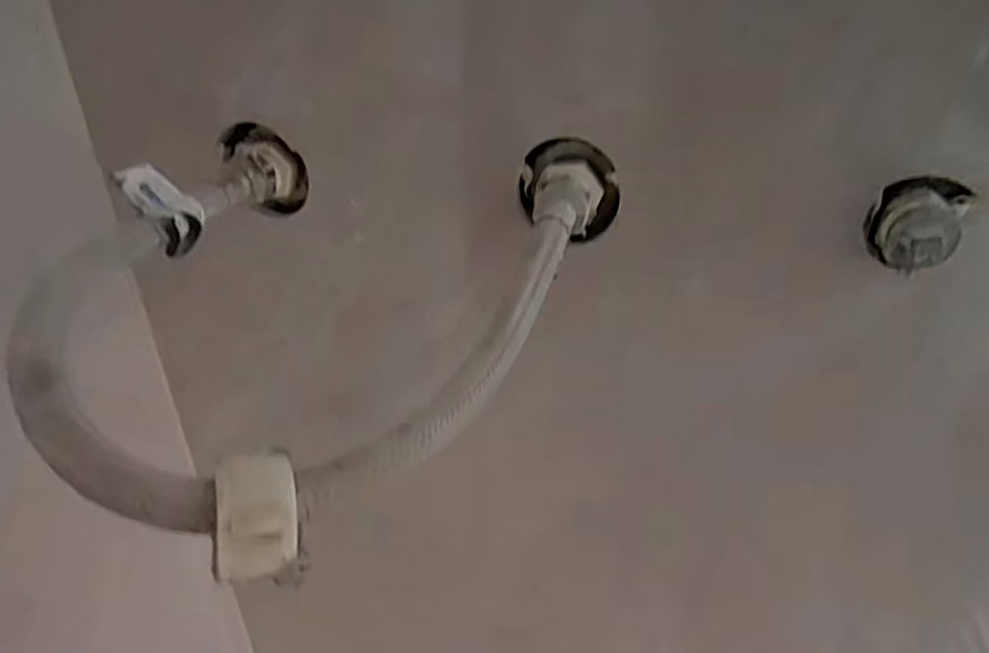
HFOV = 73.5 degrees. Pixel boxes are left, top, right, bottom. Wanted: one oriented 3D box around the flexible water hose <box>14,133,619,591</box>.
[{"bbox_3d":[-0.067,-0.019,0.245,0.163,0.047,0.209,16,34,26],"label":"flexible water hose"}]

